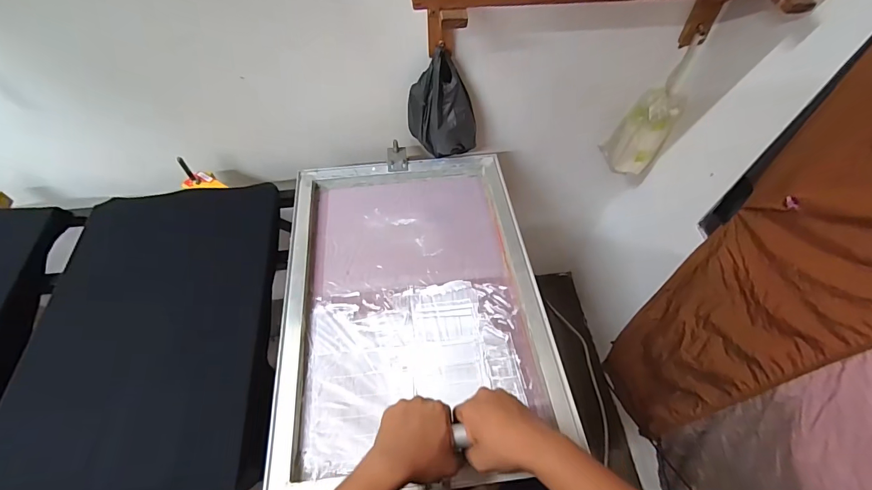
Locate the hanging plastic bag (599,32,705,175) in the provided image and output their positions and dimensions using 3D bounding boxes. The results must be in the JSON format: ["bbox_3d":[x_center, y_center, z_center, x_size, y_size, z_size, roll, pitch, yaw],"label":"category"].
[{"bbox_3d":[0.529,-0.317,0.987,0.105,0.323,0.090,-6,56,-6],"label":"hanging plastic bag"}]

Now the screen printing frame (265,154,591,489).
[{"bbox_3d":[-0.044,0.081,0.745,0.460,0.044,0.643,-5,56,-5],"label":"screen printing frame"}]

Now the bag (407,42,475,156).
[{"bbox_3d":[0.012,-0.298,0.881,0.146,0.214,0.098,32,61,19],"label":"bag"}]

